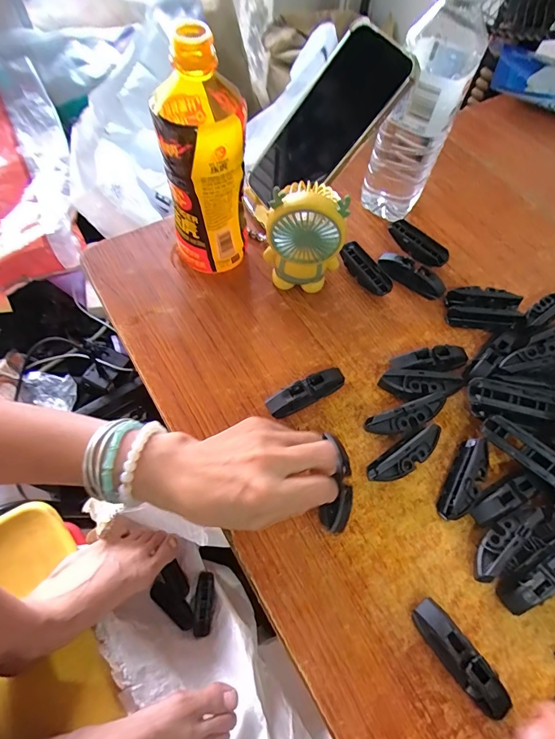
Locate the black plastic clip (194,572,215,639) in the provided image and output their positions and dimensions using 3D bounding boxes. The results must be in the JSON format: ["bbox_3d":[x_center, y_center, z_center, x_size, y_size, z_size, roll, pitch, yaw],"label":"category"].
[{"bbox_3d":[-0.097,0.307,0.516,0.021,0.010,0.073,3,61,-2],"label":"black plastic clip"}]

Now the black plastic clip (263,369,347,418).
[{"bbox_3d":[0.026,0.020,0.339,0.072,0.021,0.018,-23,65,-15],"label":"black plastic clip"}]

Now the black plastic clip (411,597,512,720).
[{"bbox_3d":[0.118,0.187,0.256,0.021,0.020,0.069,-32,68,-18],"label":"black plastic clip"}]

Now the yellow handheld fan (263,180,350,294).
[{"bbox_3d":[0.023,-0.116,0.360,0.065,0.110,0.034,3,61,-1],"label":"yellow handheld fan"}]

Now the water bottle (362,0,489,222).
[{"bbox_3d":[0.133,-0.239,0.373,0.064,0.213,0.061,21,63,8],"label":"water bottle"}]

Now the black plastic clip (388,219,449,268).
[{"bbox_3d":[0.152,-0.136,0.427,0.017,0.023,0.072,-36,69,-20],"label":"black plastic clip"}]

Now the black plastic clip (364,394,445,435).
[{"bbox_3d":[0.109,0.042,0.332,0.072,0.023,0.019,-18,64,-12],"label":"black plastic clip"}]

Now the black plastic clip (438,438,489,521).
[{"bbox_3d":[0.151,0.087,0.312,0.023,0.020,0.070,32,65,13],"label":"black plastic clip"}]

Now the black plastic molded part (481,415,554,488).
[{"bbox_3d":[0.199,0.065,0.308,0.076,0.013,0.018,40,67,17],"label":"black plastic molded part"}]

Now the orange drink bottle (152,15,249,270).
[{"bbox_3d":[-0.064,-0.174,0.343,0.069,0.183,0.076,-10,63,-8],"label":"orange drink bottle"}]

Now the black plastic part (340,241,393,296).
[{"bbox_3d":[0.090,-0.101,0.404,0.023,0.017,0.066,-28,66,-17],"label":"black plastic part"}]

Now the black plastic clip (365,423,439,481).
[{"bbox_3d":[0.105,0.069,0.316,0.068,0.025,0.021,-28,67,-17],"label":"black plastic clip"}]

